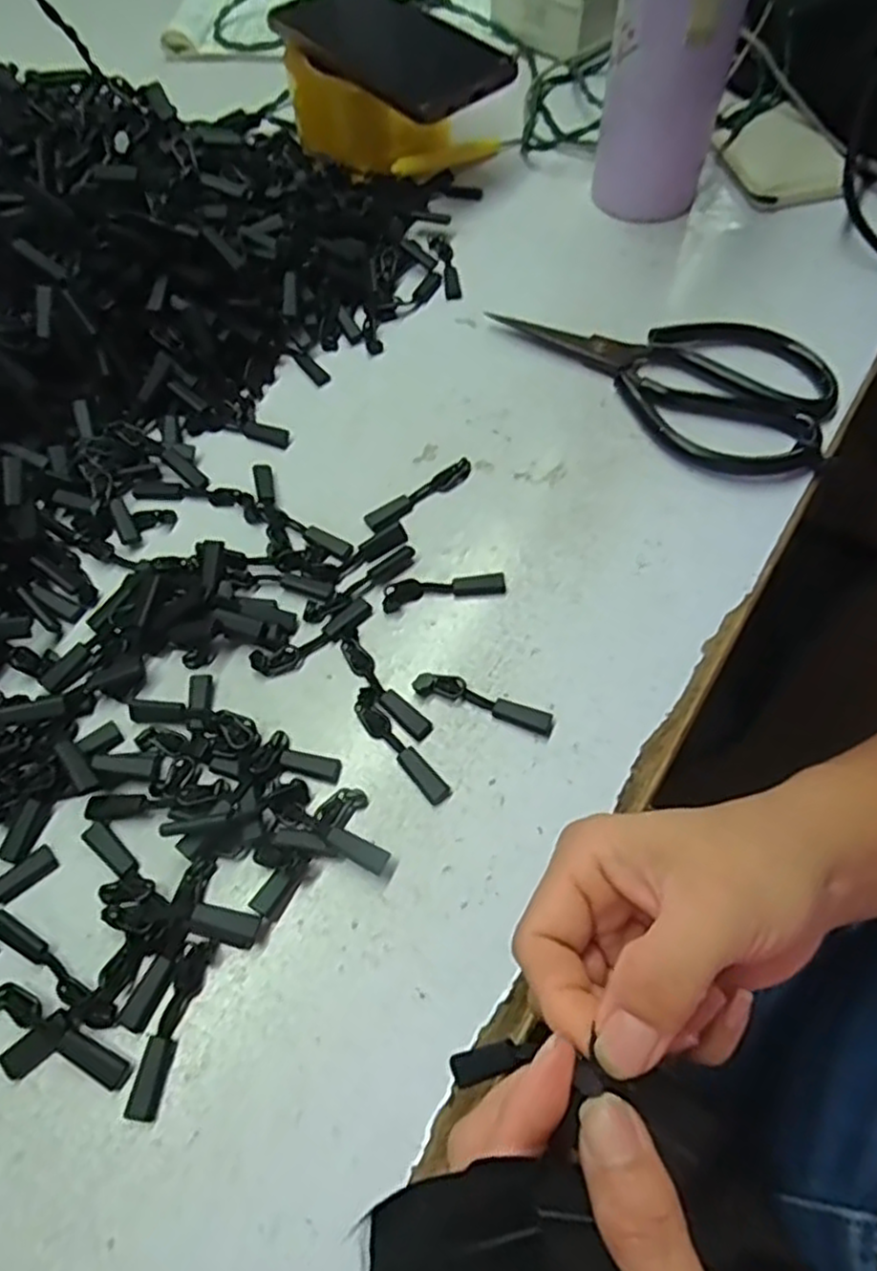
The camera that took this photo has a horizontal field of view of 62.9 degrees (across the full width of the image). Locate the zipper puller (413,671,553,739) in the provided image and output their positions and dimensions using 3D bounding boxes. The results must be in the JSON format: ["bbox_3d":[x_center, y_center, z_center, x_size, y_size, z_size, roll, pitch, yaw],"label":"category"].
[{"bbox_3d":[0.019,0.027,0.294,0.058,0.007,0.012,17,65,12],"label":"zipper puller"}]

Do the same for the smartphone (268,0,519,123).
[{"bbox_3d":[-0.029,-0.355,0.431,0.077,0.009,0.162,-38,67,-17],"label":"smartphone"}]

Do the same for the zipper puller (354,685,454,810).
[{"bbox_3d":[-0.016,0.044,0.287,0.012,0.005,0.055,-34,66,-14],"label":"zipper puller"}]

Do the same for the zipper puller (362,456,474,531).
[{"bbox_3d":[-0.009,-0.069,0.346,0.059,0.004,0.012,-34,66,-14],"label":"zipper puller"}]

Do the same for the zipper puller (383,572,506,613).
[{"bbox_3d":[0.002,-0.021,0.321,0.054,0.005,0.013,-9,62,-2],"label":"zipper puller"}]

